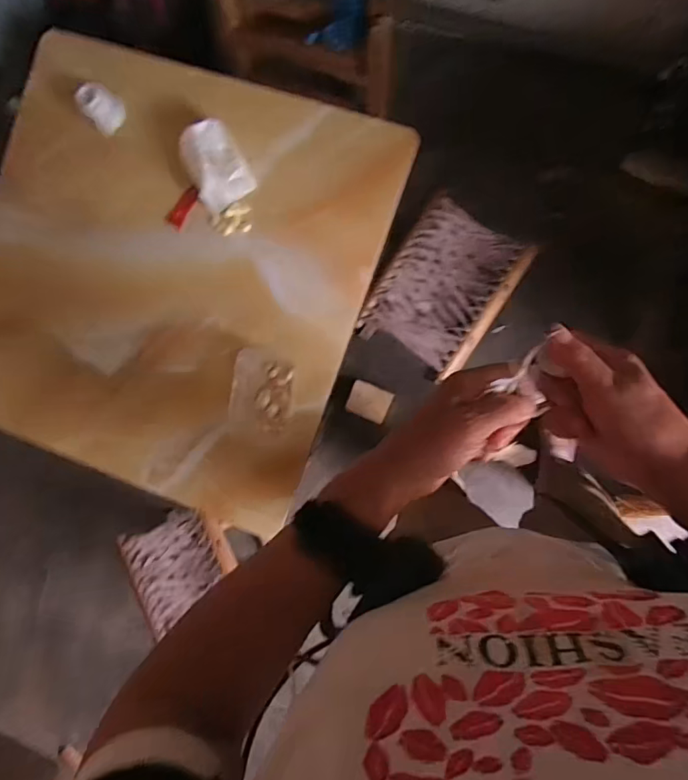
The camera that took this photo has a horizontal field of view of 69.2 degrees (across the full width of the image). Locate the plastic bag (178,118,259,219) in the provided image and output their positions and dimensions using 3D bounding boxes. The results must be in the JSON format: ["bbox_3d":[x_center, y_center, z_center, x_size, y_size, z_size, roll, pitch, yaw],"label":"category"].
[{"bbox_3d":[-0.232,-0.403,0.894,0.101,0.064,0.133,-29,86,7],"label":"plastic bag"}]

